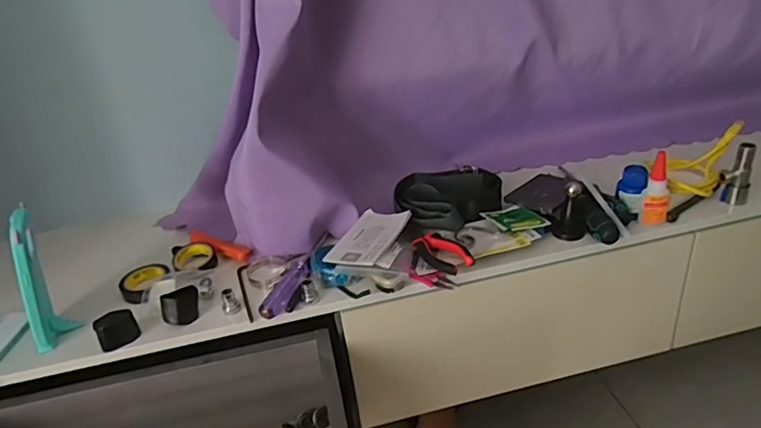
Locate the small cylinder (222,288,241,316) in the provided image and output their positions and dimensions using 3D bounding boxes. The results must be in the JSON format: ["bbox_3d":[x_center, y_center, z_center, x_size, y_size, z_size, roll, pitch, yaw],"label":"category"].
[{"bbox_3d":[-0.186,0.105,0.661,0.021,0.033,0.021,-17,31,-17],"label":"small cylinder"}]

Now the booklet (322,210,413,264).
[{"bbox_3d":[-0.019,0.031,0.711,0.074,0.008,0.135,3,30,26],"label":"booklet"}]

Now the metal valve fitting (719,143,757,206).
[{"bbox_3d":[0.500,-0.055,0.747,0.027,0.092,0.033,-28,35,-33],"label":"metal valve fitting"}]

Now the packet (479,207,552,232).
[{"bbox_3d":[0.186,0.002,0.744,0.069,0.012,0.086,-15,30,-15],"label":"packet"}]

